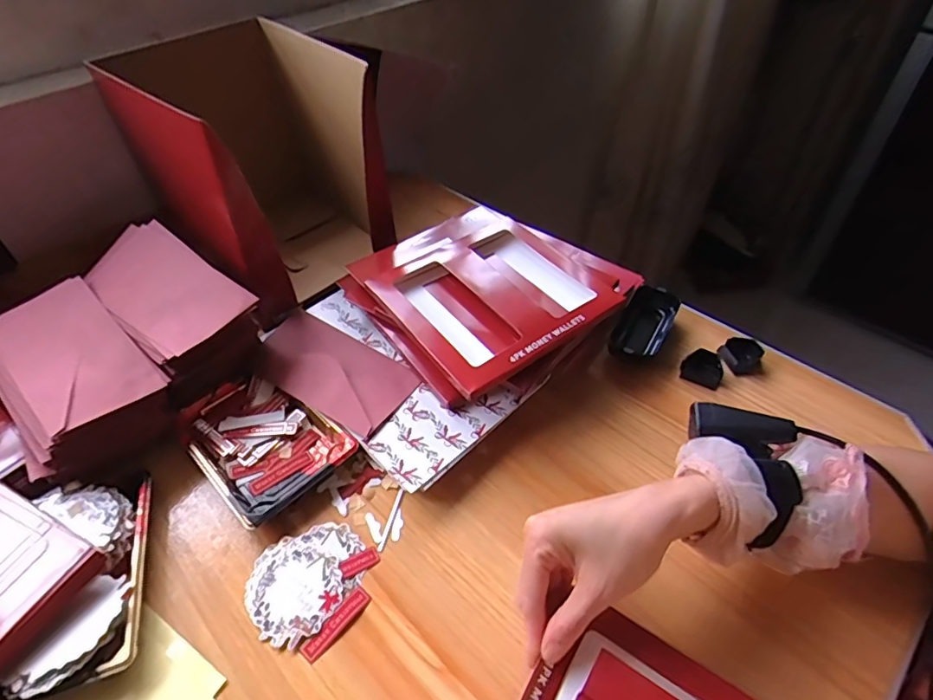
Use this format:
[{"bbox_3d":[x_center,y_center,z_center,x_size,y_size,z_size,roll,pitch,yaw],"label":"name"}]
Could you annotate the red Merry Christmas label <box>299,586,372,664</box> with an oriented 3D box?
[{"bbox_3d":[-0.097,0.204,0.394,0.016,0.004,0.059,31,55,27],"label":"red Merry Christmas label"}]

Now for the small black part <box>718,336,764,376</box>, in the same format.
[{"bbox_3d":[0.292,0.004,0.557,0.039,0.014,0.036,-22,50,-18],"label":"small black part"}]

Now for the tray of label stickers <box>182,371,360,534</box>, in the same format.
[{"bbox_3d":[-0.194,0.082,0.497,0.153,0.022,0.110,34,57,29],"label":"tray of label stickers"}]

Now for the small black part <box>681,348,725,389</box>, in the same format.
[{"bbox_3d":[0.245,0.019,0.544,0.040,0.018,0.037,25,52,23],"label":"small black part"}]

